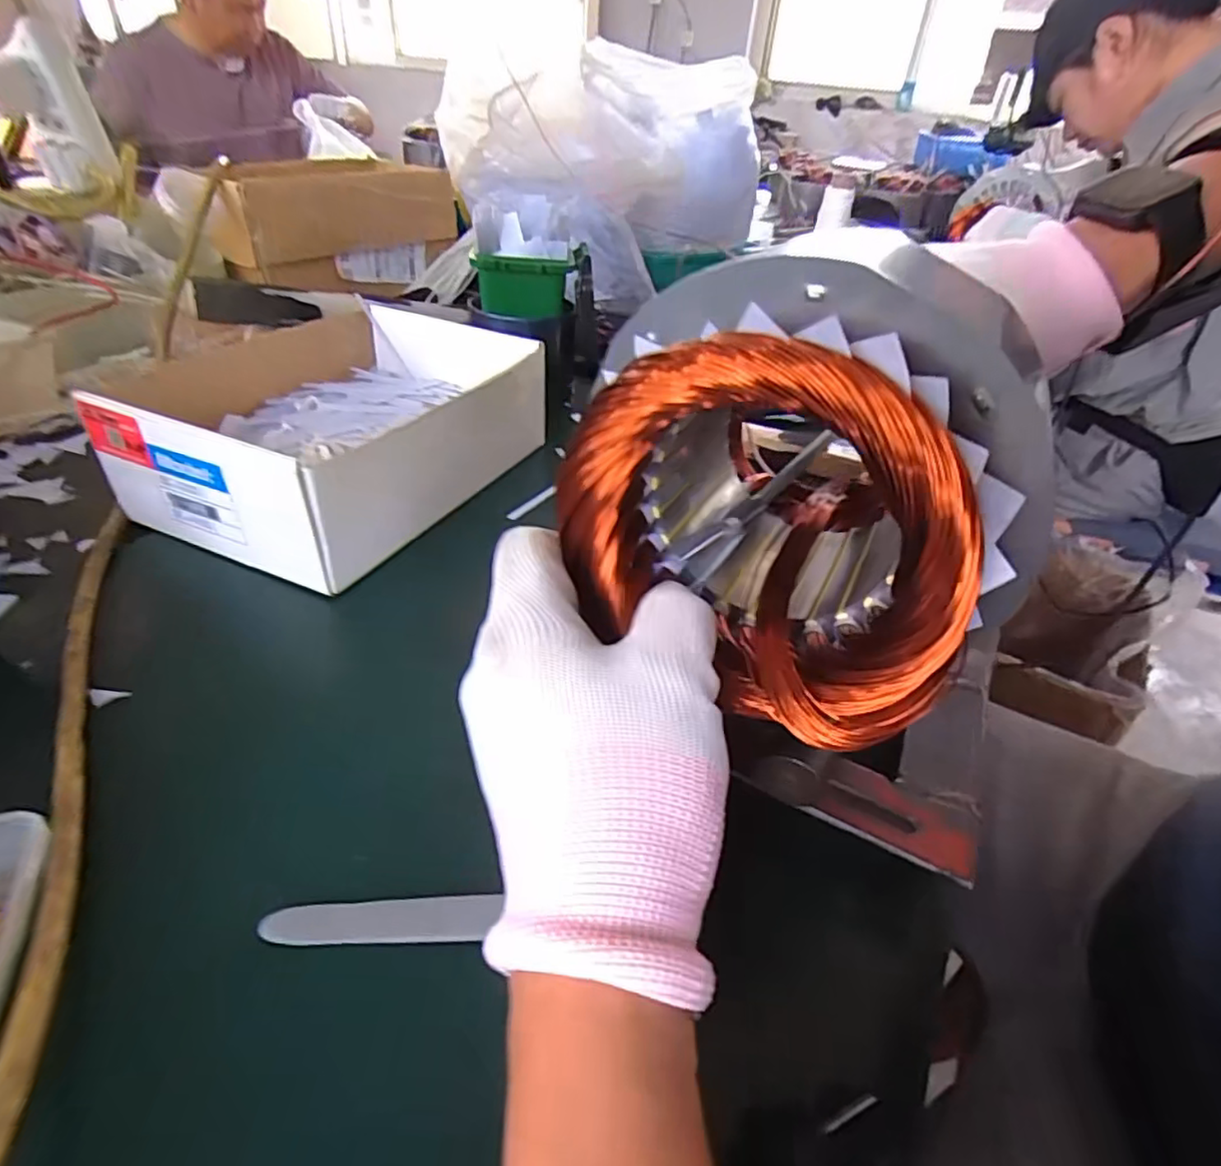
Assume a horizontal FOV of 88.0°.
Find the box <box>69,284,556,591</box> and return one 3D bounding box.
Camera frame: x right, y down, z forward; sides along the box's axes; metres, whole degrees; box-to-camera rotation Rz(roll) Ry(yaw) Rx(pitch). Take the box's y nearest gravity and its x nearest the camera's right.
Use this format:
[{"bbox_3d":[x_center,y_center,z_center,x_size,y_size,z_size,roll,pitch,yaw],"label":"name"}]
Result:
[{"bbox_3d":[-0.172,-0.113,0.439,0.189,0.079,0.254,19,39,17],"label":"box"}]

